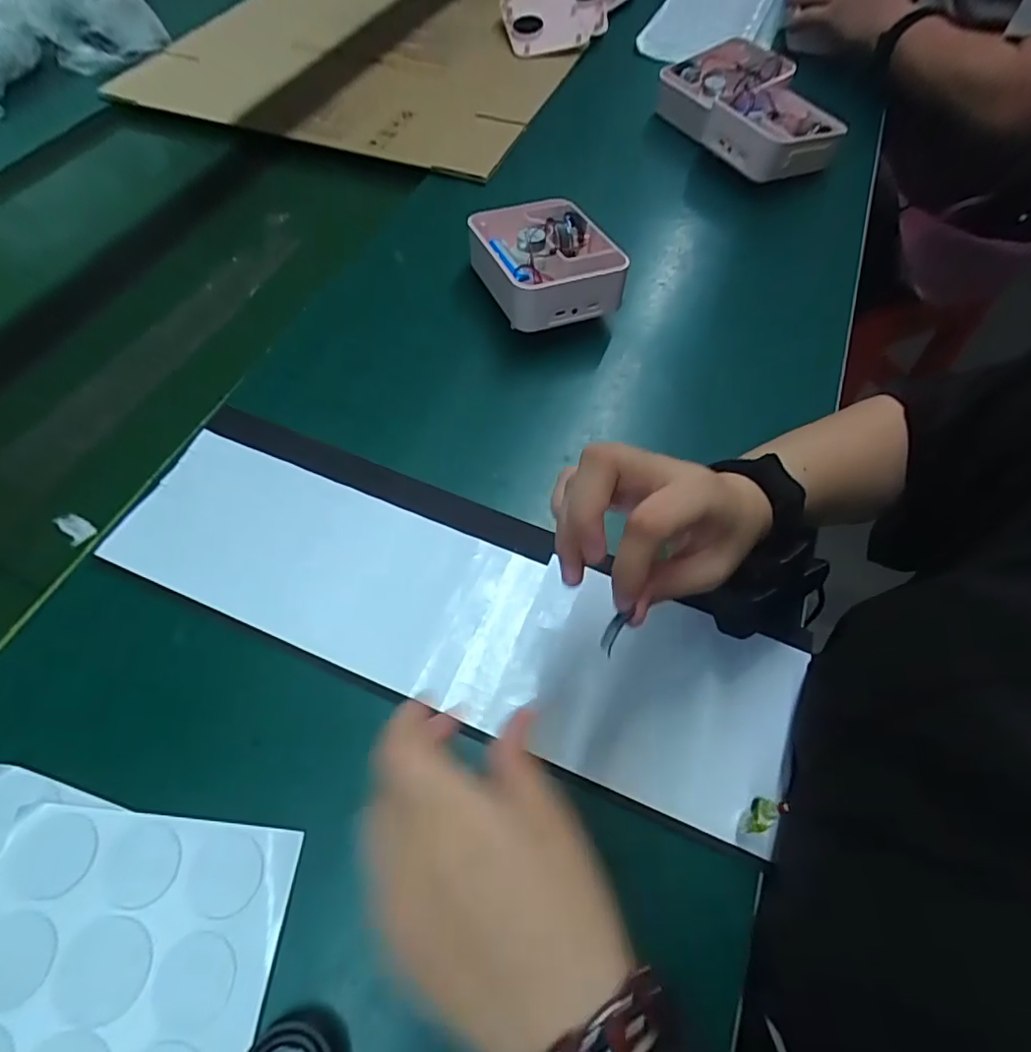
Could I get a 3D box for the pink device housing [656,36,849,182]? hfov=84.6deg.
[{"bbox_3d":[0.257,-0.465,0.630,0.140,0.062,0.194,-33,66,-22],"label":"pink device housing"}]

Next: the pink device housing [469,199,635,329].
[{"bbox_3d":[0.025,-0.230,0.485,0.104,0.041,0.127,-19,63,-15],"label":"pink device housing"}]

